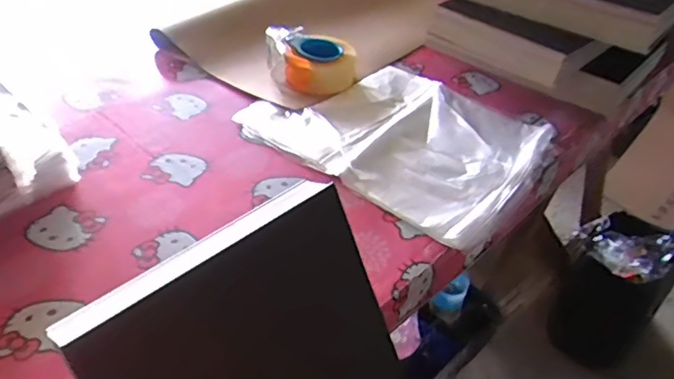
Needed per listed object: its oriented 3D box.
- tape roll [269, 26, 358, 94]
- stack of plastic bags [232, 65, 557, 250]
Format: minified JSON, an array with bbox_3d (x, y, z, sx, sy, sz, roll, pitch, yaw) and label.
[{"bbox_3d":[-0.042,-0.231,0.956,0.136,0.060,0.147,-12,42,-18],"label":"tape roll"},{"bbox_3d":[0.100,-0.093,0.852,0.418,0.024,0.328,28,46,27],"label":"stack of plastic bags"}]

